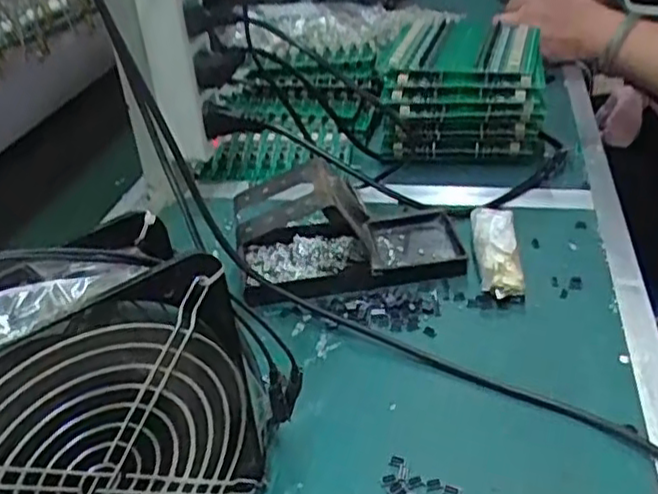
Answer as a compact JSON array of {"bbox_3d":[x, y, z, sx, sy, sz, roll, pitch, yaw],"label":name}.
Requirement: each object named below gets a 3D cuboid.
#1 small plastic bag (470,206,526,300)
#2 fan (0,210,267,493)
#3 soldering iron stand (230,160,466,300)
[{"bbox_3d":[0.117,0.003,0.487,0.029,0.025,0.085,0,34,6],"label":"small plastic bag"},{"bbox_3d":[-0.104,0.077,0.295,0.161,0.152,0.059,-28,40,-32],"label":"fan"},{"bbox_3d":[0.013,-0.018,0.490,0.154,0.072,0.074,-8,34,-6],"label":"soldering iron stand"}]

